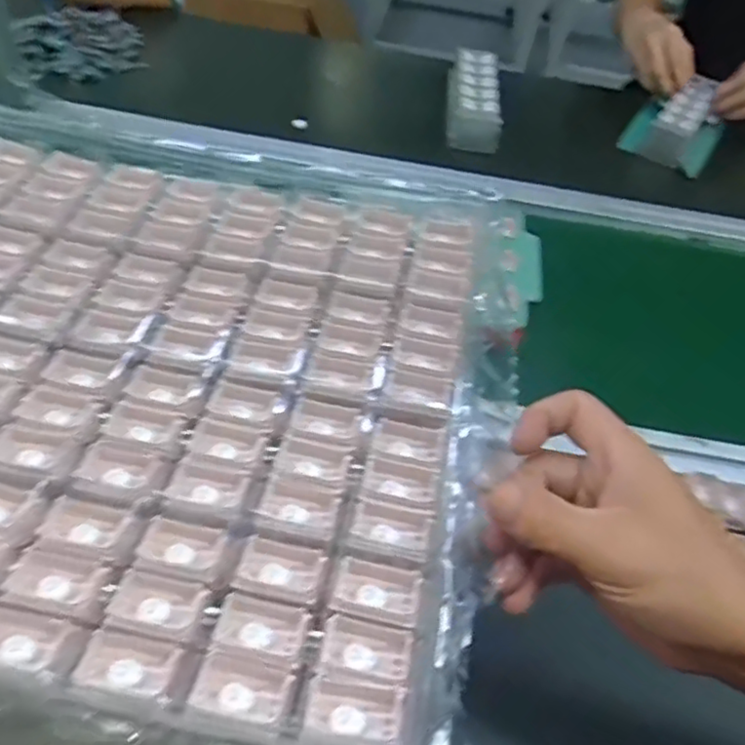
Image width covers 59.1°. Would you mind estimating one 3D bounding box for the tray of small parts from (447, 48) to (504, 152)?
[{"bbox_3d":[0.131,-0.357,0.859,0.063,0.057,0.173,2,49,4],"label":"tray of small parts"}]

